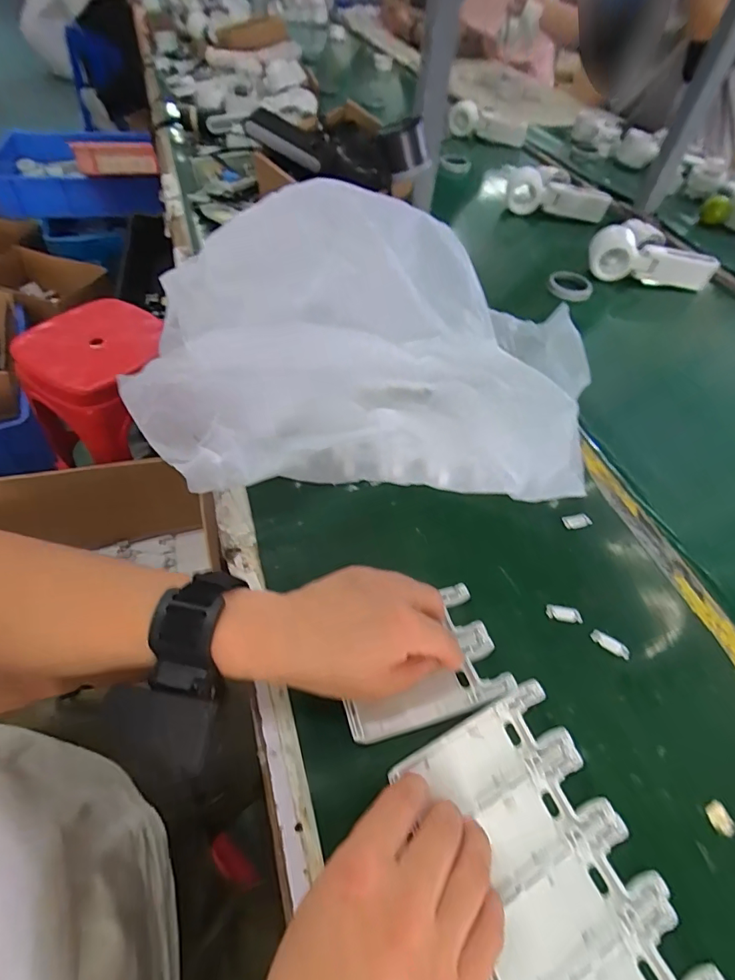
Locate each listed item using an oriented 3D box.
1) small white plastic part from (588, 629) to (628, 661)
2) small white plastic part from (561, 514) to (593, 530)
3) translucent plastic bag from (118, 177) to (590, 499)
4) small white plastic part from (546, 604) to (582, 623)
[{"bbox_3d":[0.169,0.107,0.327,0.026,0.004,0.010,35,57,20],"label":"small white plastic part"},{"bbox_3d":[0.173,0.025,0.388,0.025,0.004,0.012,-10,54,-13],"label":"small white plastic part"},{"bbox_3d":[0.017,-0.139,0.420,0.395,0.130,0.294,0,52,-6],"label":"translucent plastic bag"},{"bbox_3d":[0.142,0.089,0.342,0.025,0.004,0.011,10,52,2],"label":"small white plastic part"}]

